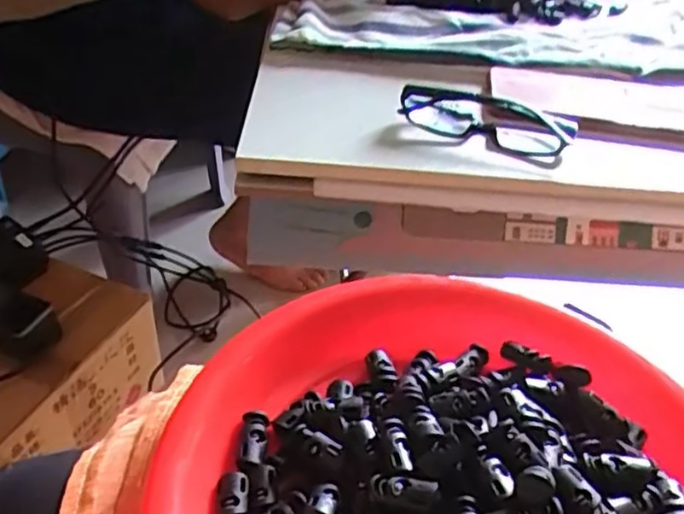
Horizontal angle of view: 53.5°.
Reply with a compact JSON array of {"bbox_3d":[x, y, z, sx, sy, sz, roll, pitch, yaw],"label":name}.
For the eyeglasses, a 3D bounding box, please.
[{"bbox_3d":[0.115,-0.111,0.544,0.136,0.034,0.062,14,41,8],"label":"eyeglasses"}]

